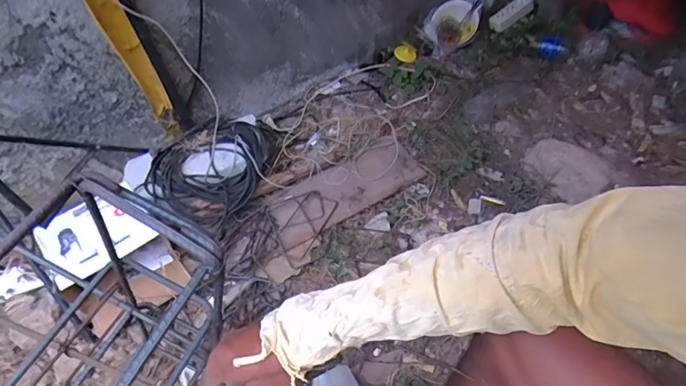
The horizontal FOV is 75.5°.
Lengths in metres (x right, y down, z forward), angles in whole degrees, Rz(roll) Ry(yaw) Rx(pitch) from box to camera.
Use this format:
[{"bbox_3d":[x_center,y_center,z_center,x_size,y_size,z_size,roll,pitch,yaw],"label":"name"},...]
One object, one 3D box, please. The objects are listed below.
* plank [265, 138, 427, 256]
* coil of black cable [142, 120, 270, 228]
[{"bbox_3d":[0.000,-0.009,1.163,0.417,0.015,0.169,-29,55,-13],"label":"plank"},{"bbox_3d":[-0.369,-0.068,1.199,0.314,0.092,0.315,-5,46,6],"label":"coil of black cable"}]

